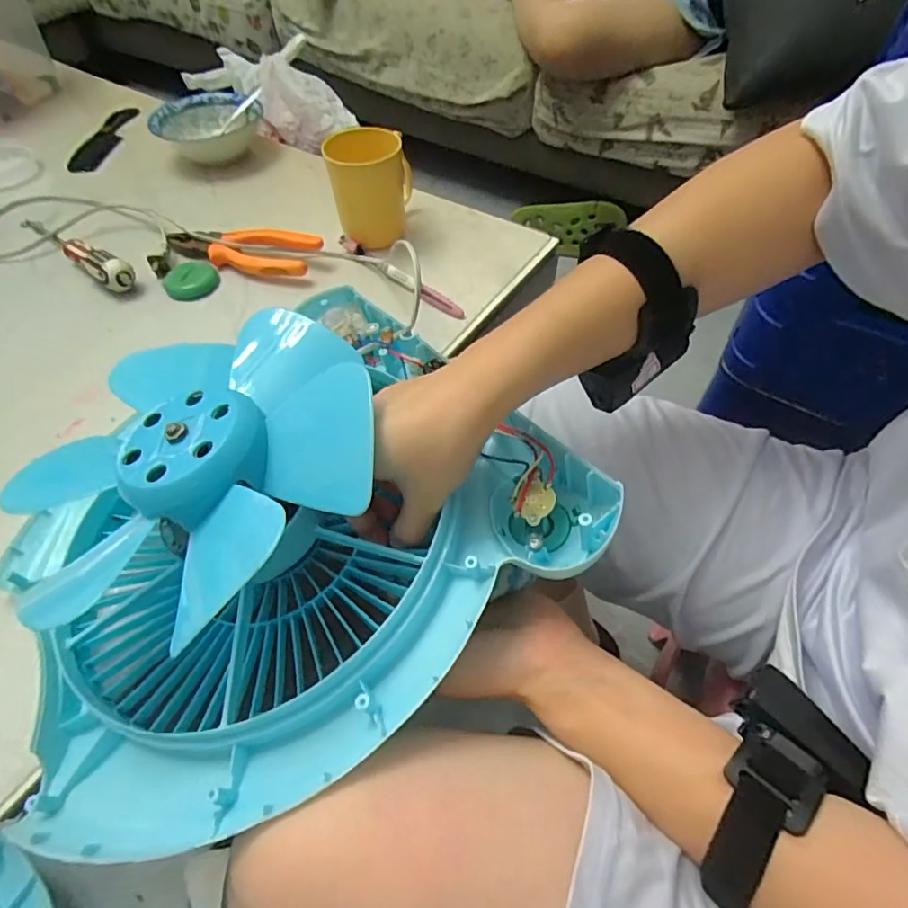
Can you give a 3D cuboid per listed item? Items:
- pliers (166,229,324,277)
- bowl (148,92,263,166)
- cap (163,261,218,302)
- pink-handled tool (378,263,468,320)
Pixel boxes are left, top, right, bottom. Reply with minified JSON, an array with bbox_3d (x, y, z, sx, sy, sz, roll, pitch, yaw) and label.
[{"bbox_3d":[-0.244,-0.237,0.601,0.186,0.036,0.054,16,56,10],"label":"pliers"},{"bbox_3d":[-0.354,-0.471,0.763,0.148,0.048,0.124,-8,55,-6],"label":"bowl"},{"bbox_3d":[-0.294,-0.195,0.586,0.056,0.014,0.061,0,54,0],"label":"cap"},{"bbox_3d":[-0.037,-0.180,0.572,0.122,0.017,0.017,39,63,24],"label":"pink-handled tool"}]

